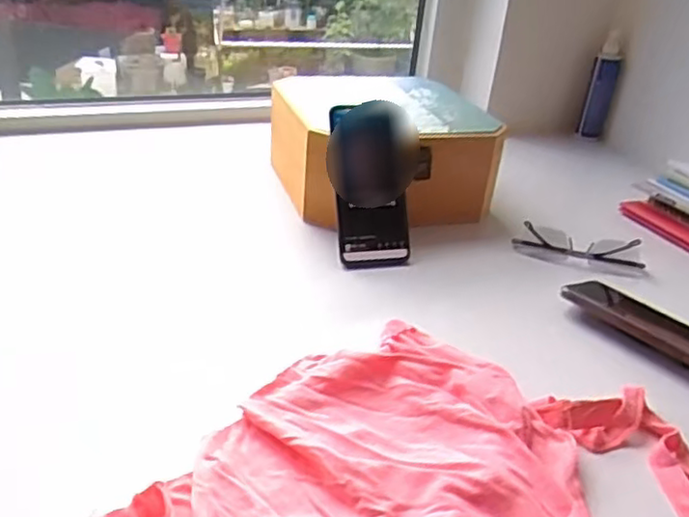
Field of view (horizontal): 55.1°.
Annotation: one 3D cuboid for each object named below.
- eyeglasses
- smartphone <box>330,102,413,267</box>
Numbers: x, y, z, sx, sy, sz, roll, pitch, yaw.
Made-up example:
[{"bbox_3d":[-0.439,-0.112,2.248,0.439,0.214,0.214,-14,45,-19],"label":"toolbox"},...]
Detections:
[{"bbox_3d":[0.261,-0.014,0.735,0.136,0.030,0.037,13,30,10],"label":"eyeglasses"},{"bbox_3d":[0.026,-0.075,0.683,0.074,0.165,0.013,-6,2,-15],"label":"smartphone"}]

